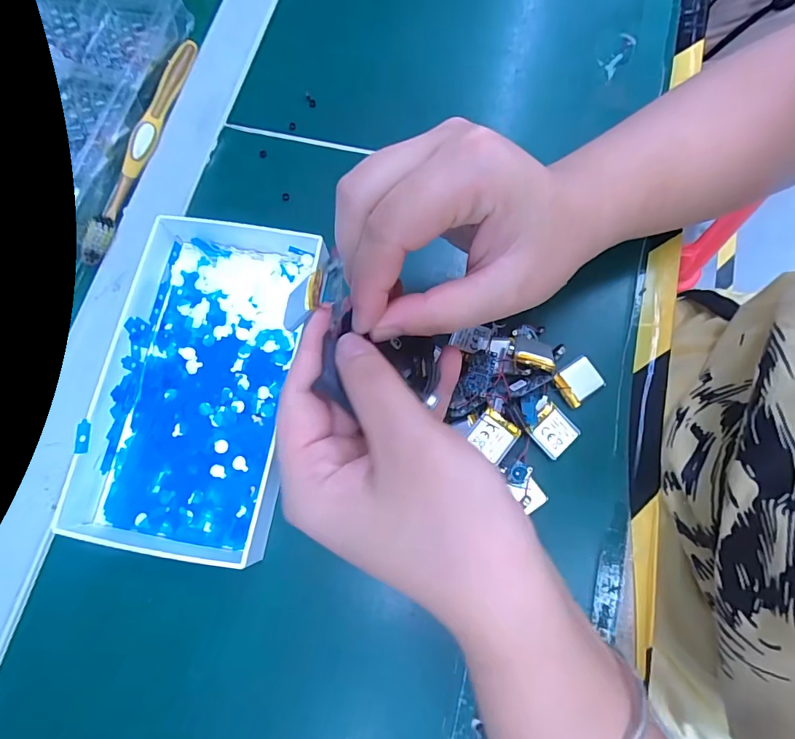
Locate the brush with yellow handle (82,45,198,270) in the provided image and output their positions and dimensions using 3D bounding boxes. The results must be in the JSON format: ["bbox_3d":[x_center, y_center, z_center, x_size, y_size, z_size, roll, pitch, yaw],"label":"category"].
[{"bbox_3d":[-0.170,-0.152,0.294,0.027,0.009,0.179,8,75,4],"label":"brush with yellow handle"}]

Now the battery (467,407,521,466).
[{"bbox_3d":[0.049,0.033,0.225,0.021,0.004,0.021,38,79,8],"label":"battery"}]

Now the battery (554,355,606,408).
[{"bbox_3d":[0.099,0.006,0.242,0.023,0.004,0.020,-34,76,-7],"label":"battery"}]

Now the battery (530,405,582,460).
[{"bbox_3d":[0.083,0.033,0.235,0.022,0.004,0.021,-41,77,-9],"label":"battery"}]

